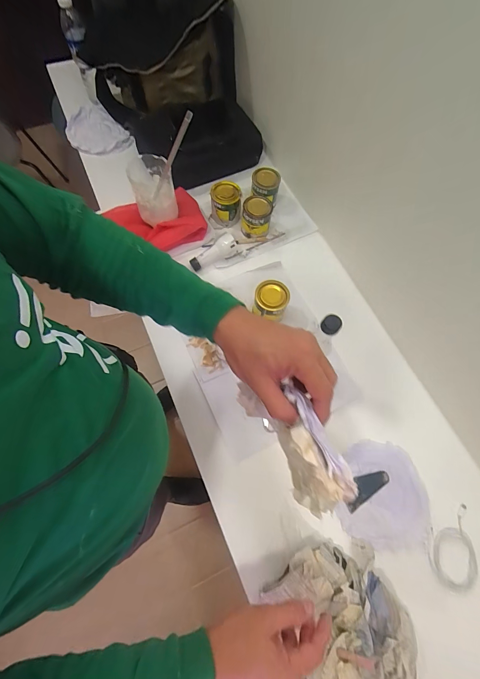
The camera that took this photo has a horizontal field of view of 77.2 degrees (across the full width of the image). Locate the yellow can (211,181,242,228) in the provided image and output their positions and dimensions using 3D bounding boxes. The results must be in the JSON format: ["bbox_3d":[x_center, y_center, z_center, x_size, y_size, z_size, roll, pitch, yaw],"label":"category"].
[{"bbox_3d":[-0.034,-0.351,0.767,0.076,0.078,0.089,2,70,0],"label":"yellow can"}]

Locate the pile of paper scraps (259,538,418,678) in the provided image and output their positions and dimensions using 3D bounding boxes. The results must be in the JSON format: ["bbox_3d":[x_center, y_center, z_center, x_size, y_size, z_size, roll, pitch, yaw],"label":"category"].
[{"bbox_3d":[0.166,0.435,0.464,0.184,0.064,0.223,-27,72,-10],"label":"pile of paper scraps"}]

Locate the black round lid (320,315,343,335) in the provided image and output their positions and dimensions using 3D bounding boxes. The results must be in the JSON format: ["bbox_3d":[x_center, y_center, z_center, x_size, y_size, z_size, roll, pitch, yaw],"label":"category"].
[{"bbox_3d":[0.142,-0.022,0.467,0.028,0.020,0.027,1,69,-2],"label":"black round lid"}]

